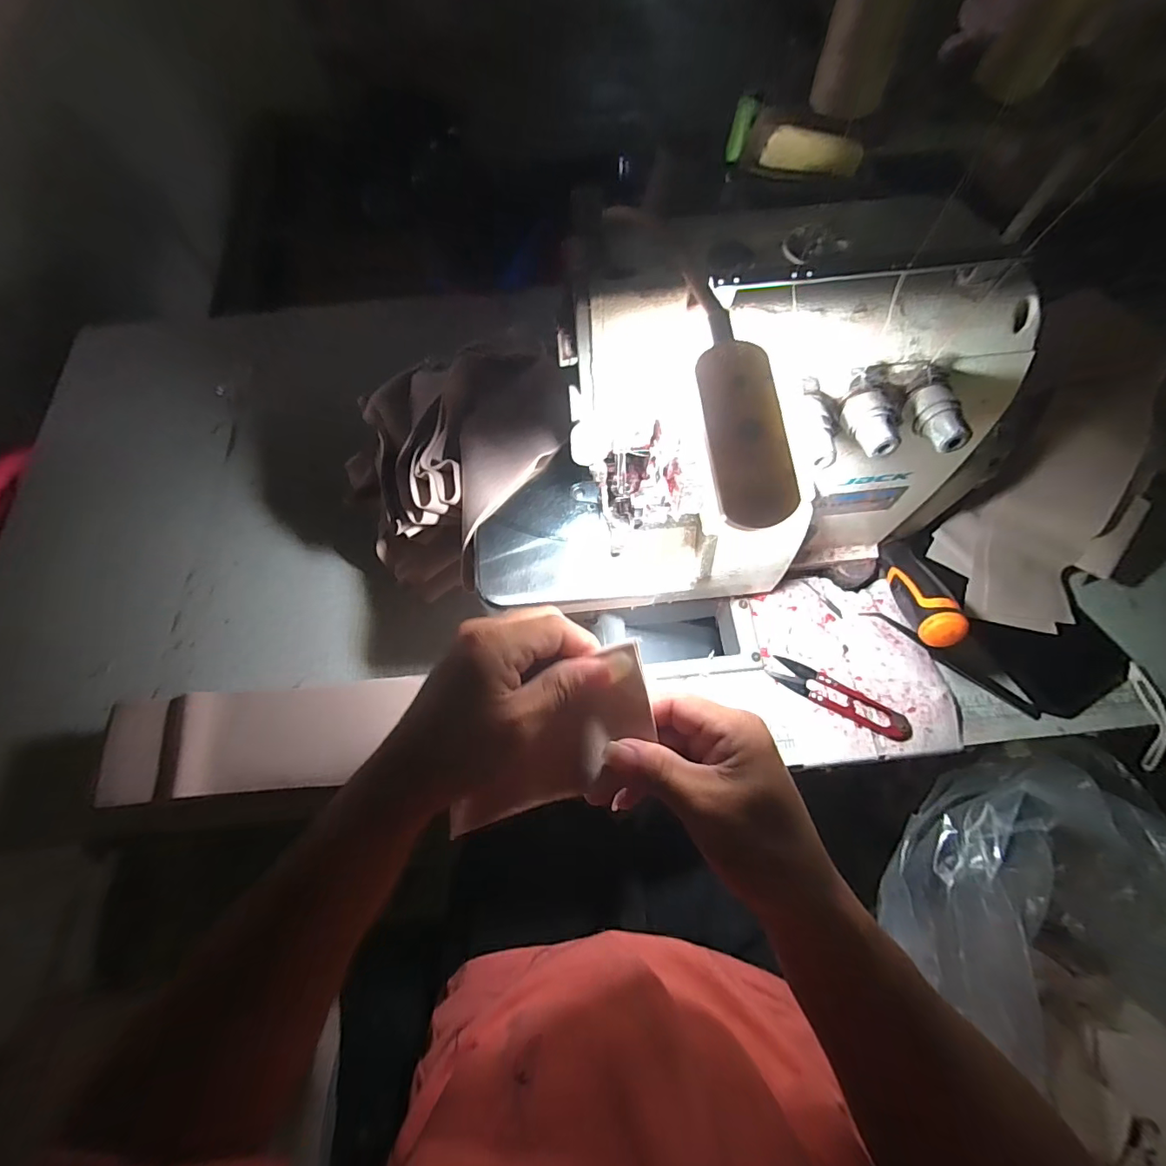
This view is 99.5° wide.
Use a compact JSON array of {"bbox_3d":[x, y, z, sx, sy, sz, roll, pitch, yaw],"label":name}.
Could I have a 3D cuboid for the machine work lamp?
[{"bbox_3d":[0.064,-0.077,0.205,0.030,0.014,0.106,-12,87,-2],"label":"machine work lamp"}]

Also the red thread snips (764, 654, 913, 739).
[{"bbox_3d":[0.198,0.088,0.380,0.107,0.005,0.023,26,72,13],"label":"red thread snips"}]

